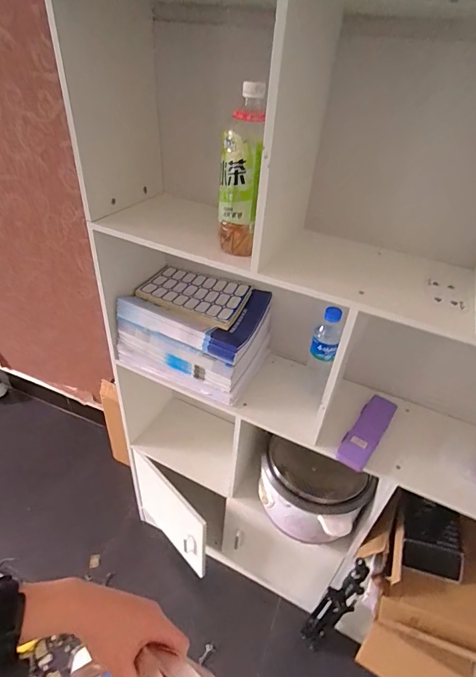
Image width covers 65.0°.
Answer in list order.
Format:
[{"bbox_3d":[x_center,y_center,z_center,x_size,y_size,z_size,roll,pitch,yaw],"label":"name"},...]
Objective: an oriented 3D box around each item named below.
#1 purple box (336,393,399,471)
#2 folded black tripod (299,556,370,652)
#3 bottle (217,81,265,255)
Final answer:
[{"bbox_3d":[0.264,0.187,0.759,0.058,0.022,0.194,28,44,27],"label":"purple box"},{"bbox_3d":[0.246,0.696,0.964,0.078,0.516,0.071,33,46,32],"label":"folded black tripod"},{"bbox_3d":[0.000,-0.225,0.540,0.057,0.219,0.065,5,38,1],"label":"bottle"}]

